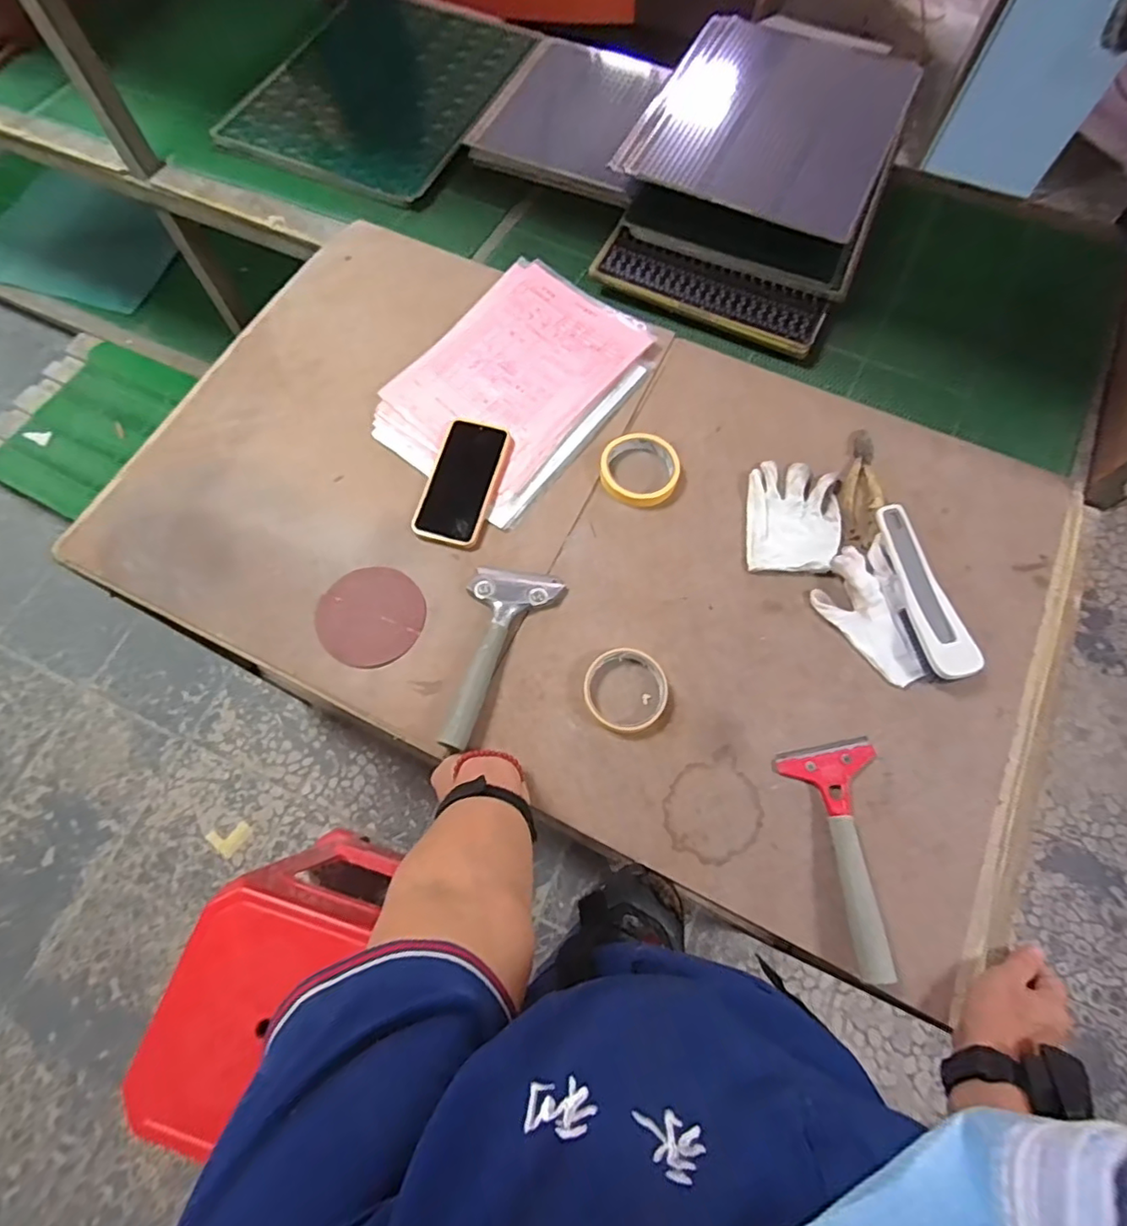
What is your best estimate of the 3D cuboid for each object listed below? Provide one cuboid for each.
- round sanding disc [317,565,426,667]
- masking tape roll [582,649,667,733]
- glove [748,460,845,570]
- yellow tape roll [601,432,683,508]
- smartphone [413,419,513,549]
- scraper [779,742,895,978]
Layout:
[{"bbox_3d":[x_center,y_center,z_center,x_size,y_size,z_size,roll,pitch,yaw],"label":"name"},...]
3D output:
[{"bbox_3d":[-0.216,0.003,0.663,0.114,0.004,0.112,0,70,0],"label":"round sanding disc"},{"bbox_3d":[0.066,0.082,0.622,0.087,0.019,0.087,0,69,0],"label":"masking tape roll"},{"bbox_3d":[0.272,-0.114,0.700,0.104,0.016,0.144,7,70,3],"label":"glove"},{"bbox_3d":[0.094,-0.175,0.720,0.097,0.019,0.090,0,69,0],"label":"yellow tape roll"},{"bbox_3d":[-0.120,-0.157,0.712,0.081,0.017,0.165,13,70,5],"label":"smartphone"},{"bbox_3d":[0.285,0.222,0.559,0.093,0.027,0.201,-12,70,-4],"label":"scraper"}]

